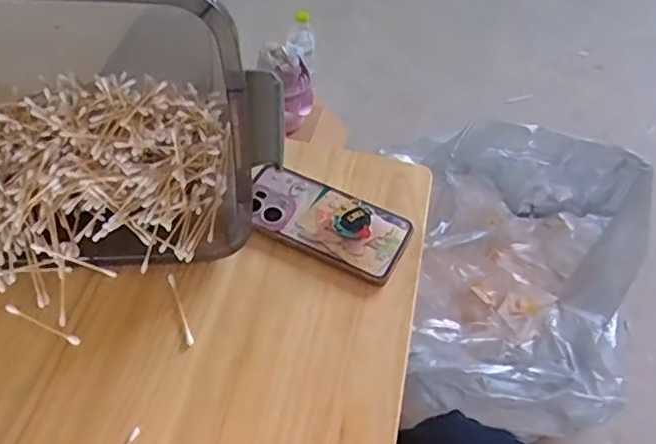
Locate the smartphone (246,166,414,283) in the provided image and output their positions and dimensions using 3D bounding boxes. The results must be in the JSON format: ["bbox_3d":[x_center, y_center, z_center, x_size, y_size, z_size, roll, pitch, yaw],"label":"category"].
[{"bbox_3d":[-0.003,-0.004,0.556,0.156,0.022,0.078,23,55,14],"label":"smartphone"}]

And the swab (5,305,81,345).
[{"bbox_3d":[-0.233,0.083,0.482,0.073,0.004,0.006,22,54,13],"label":"swab"}]

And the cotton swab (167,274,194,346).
[{"bbox_3d":[-0.124,0.073,0.498,0.006,0.004,0.072,-17,55,-16],"label":"cotton swab"}]

